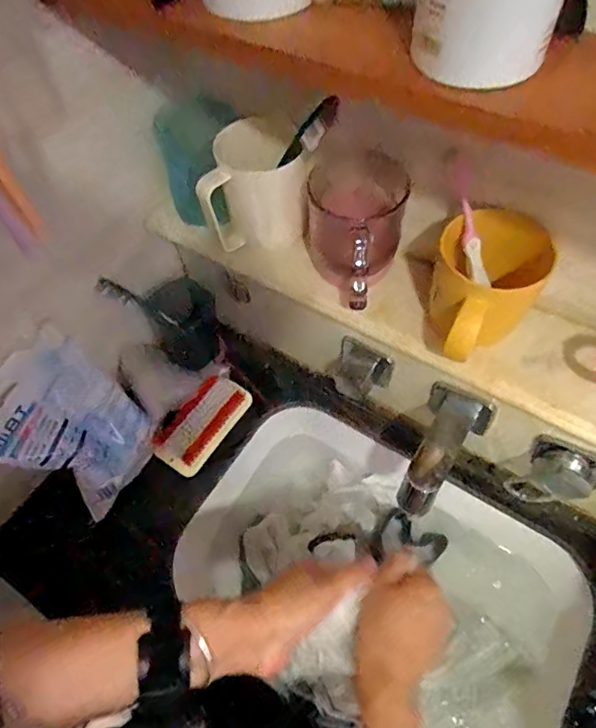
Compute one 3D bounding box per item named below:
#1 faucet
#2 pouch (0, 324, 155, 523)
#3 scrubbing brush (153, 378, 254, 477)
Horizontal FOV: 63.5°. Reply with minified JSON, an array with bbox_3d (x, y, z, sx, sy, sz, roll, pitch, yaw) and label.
[{"bbox_3d":[0.143,0.089,0.482,0.066,0.048,0.129,27,63,17],"label":"faucet"},{"bbox_3d":[-0.250,0.073,0.523,0.023,0.197,0.148,-1,45,43],"label":"pouch"},{"bbox_3d":[-0.120,0.075,0.614,0.059,0.032,0.131,31,64,19],"label":"scrubbing brush"}]

